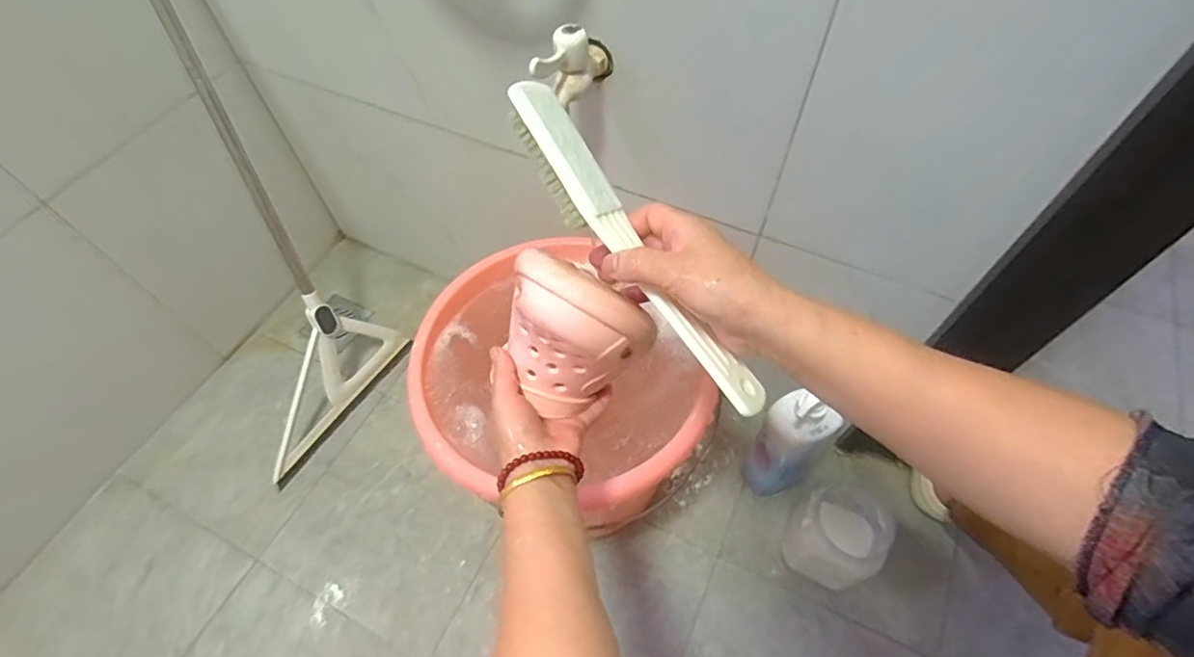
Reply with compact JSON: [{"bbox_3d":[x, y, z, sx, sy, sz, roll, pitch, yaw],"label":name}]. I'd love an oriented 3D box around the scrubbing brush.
[{"bbox_3d":[0.024,-0.049,0.359,0.040,0.023,0.246,-36,88,-18],"label":"scrubbing brush"}]

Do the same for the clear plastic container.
[{"bbox_3d":[0.324,0.274,0.768,0.108,0.133,0.127,31,64,19],"label":"clear plastic container"}]

